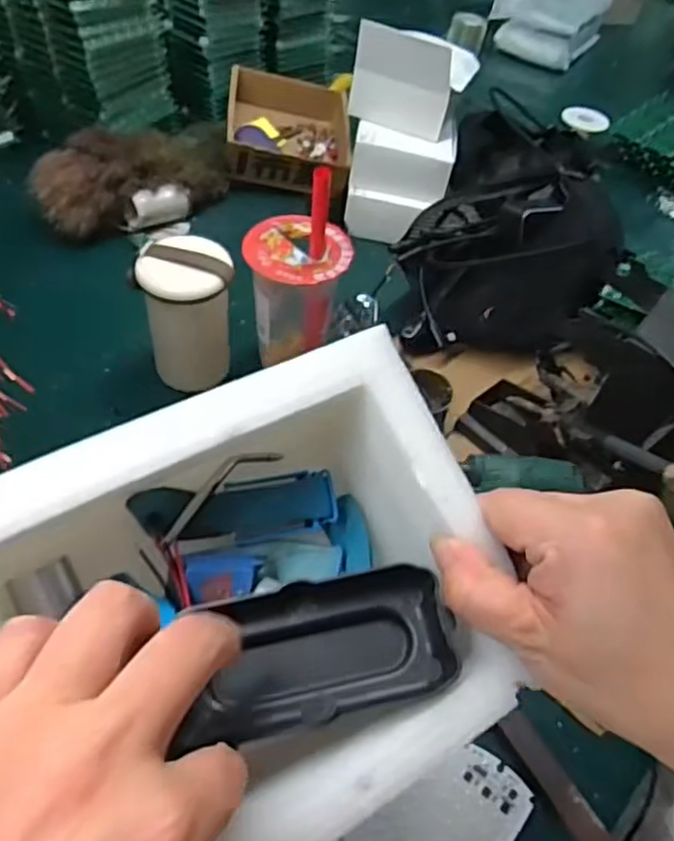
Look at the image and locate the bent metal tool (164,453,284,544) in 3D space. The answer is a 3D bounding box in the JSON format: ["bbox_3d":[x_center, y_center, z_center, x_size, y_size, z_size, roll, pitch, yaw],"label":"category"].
[{"bbox_3d":[-0.054,0.030,0.314,0.014,0.007,0.067,38,53,22],"label":"bent metal tool"}]

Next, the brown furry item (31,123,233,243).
[{"bbox_3d":[-0.233,-0.289,0.798,0.233,0.074,0.110,-21,56,-25],"label":"brown furry item"}]

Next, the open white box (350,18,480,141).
[{"bbox_3d":[0.093,-0.398,0.781,0.122,0.093,0.114,23,49,10],"label":"open white box"}]

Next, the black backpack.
[{"bbox_3d":[0.201,-0.226,0.766,0.195,0.126,0.401,19,49,7],"label":"black backpack"}]

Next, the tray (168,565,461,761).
[{"bbox_3d":[-0.007,0.090,0.274,0.105,0.024,0.052,-11,67,-6],"label":"tray"}]

